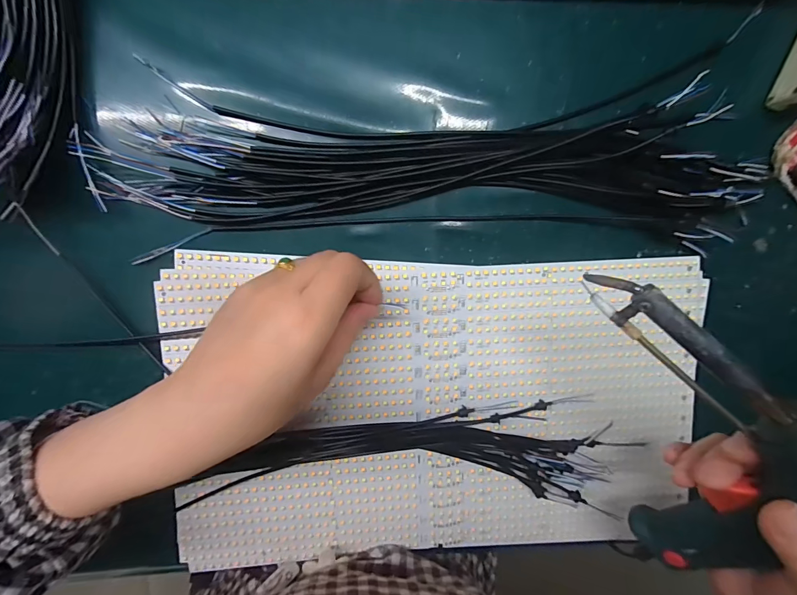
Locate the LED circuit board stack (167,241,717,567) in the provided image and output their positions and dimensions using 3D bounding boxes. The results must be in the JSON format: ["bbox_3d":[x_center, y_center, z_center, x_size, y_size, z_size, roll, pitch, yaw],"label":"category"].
[{"bbox_3d":[0.036,0.091,0.299,0.409,0.012,0.240,0,98,-4],"label":"LED circuit board stack"}]

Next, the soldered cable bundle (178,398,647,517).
[{"bbox_3d":[0.011,0.124,0.294,0.328,0.015,0.082,2,98,-4],"label":"soldered cable bundle"}]

